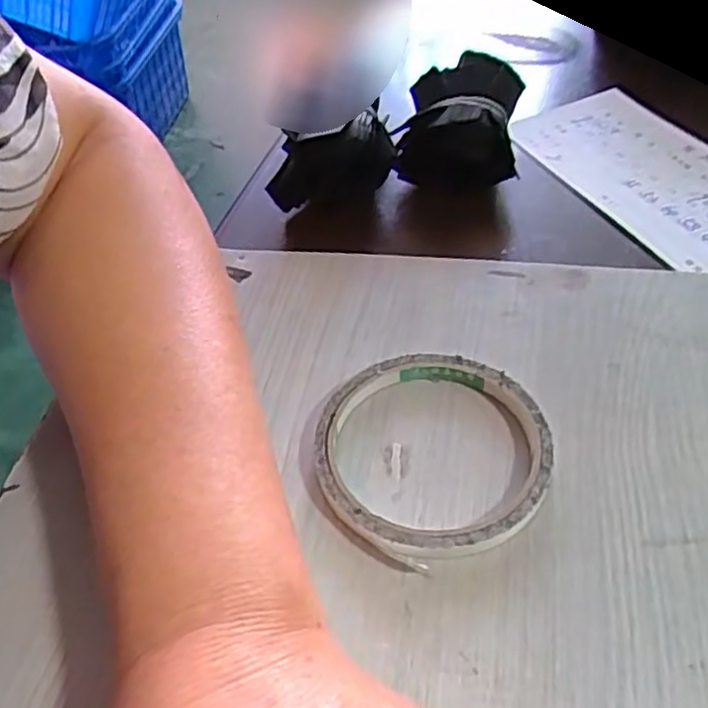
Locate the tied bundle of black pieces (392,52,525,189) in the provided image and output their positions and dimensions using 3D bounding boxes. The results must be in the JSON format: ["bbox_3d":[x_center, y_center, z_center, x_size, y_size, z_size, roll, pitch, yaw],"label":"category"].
[{"bbox_3d":[0.061,-0.133,0.388,0.065,0.047,0.089,6,49,11],"label":"tied bundle of black pieces"}]

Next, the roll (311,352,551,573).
[{"bbox_3d":[0.030,0.036,0.259,0.088,0.011,0.085,-3,48,3],"label":"roll"}]

